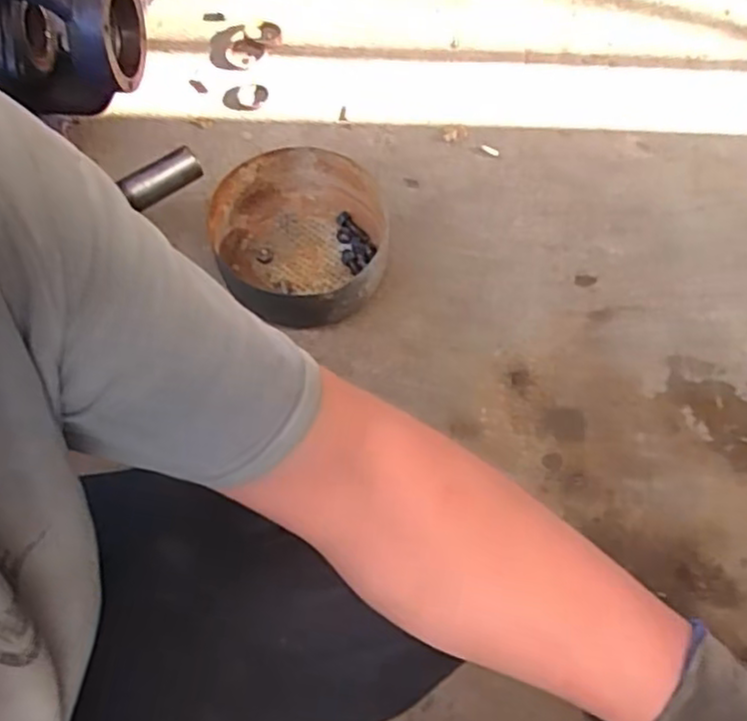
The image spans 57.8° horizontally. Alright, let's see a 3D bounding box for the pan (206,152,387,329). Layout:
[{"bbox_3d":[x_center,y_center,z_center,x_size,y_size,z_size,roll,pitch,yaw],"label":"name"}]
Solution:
[{"bbox_3d":[-0.105,-0.180,1.014,0.239,0.132,0.226,-1,64,2],"label":"pan"}]

